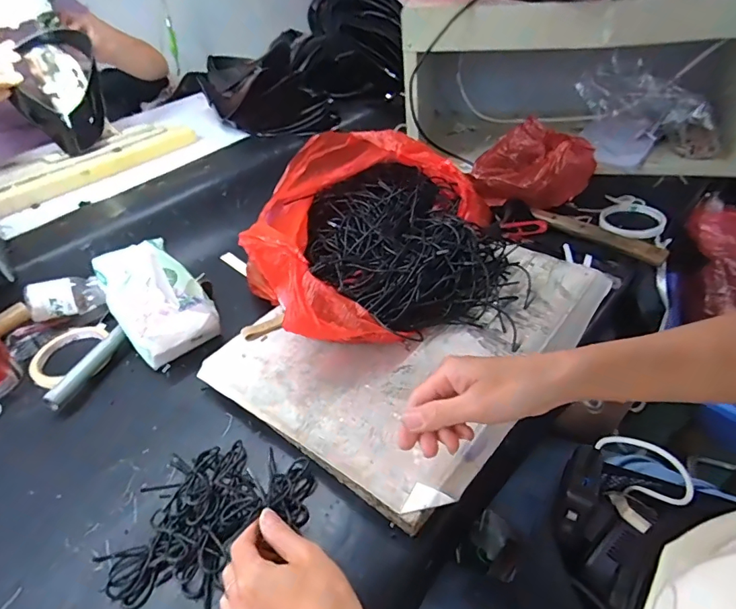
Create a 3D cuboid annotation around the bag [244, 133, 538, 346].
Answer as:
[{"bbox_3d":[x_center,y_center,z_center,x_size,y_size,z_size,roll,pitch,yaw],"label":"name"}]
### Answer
[{"bbox_3d":[0.025,-0.106,0.597,0.318,0.108,0.358,-6,41,1],"label":"bag"}]

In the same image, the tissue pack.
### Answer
[{"bbox_3d":[-0.263,-0.010,0.577,0.098,0.106,0.136,-35,48,-28],"label":"tissue pack"}]

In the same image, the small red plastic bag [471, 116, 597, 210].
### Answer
[{"bbox_3d":[0.264,-0.231,0.745,0.180,0.081,0.194,5,43,13],"label":"small red plastic bag"}]

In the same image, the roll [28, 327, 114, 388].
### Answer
[{"bbox_3d":[-0.377,0.063,0.588,0.088,0.014,0.091,-4,41,3],"label":"roll"}]

